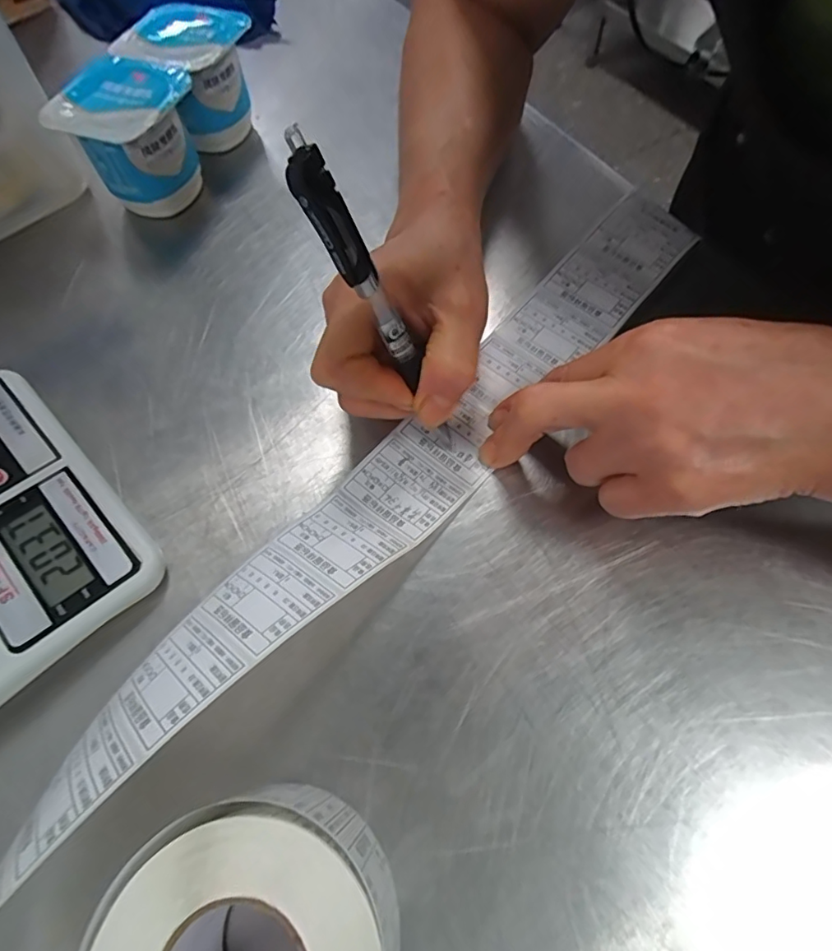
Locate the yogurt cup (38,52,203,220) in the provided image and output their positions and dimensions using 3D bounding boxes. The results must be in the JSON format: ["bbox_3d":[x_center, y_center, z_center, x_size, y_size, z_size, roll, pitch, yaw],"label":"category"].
[{"bbox_3d":[-0.170,-0.203,0.324,0.066,0.068,0.070,20,67,11],"label":"yogurt cup"}]

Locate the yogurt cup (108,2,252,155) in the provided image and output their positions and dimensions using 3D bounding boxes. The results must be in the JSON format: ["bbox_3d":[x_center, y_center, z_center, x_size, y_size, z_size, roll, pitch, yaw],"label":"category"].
[{"bbox_3d":[-0.147,-0.257,0.347,0.066,0.070,0.080,17,67,10],"label":"yogurt cup"}]

